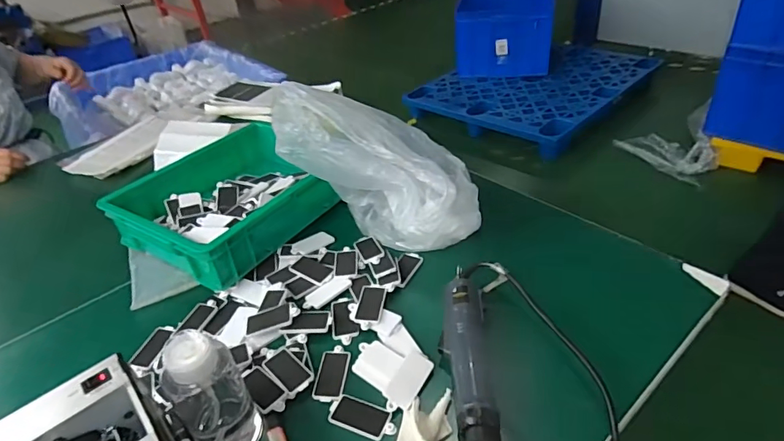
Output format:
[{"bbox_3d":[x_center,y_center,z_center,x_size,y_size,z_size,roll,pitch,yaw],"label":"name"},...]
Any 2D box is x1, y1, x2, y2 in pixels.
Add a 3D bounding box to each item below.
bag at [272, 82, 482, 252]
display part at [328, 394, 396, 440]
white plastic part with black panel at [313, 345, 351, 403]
[{"bbox_3d":[-0.033,-0.072,0.676,0.327,0.173,0.139,34,45,1],"label":"bag"},{"bbox_3d":[-0.031,0.202,0.482,0.070,0.004,0.034,11,40,23],"label":"display part"},{"bbox_3d":[-0.067,0.172,0.531,0.033,0.004,0.072,-2,36,7],"label":"white plastic part with black panel"}]

